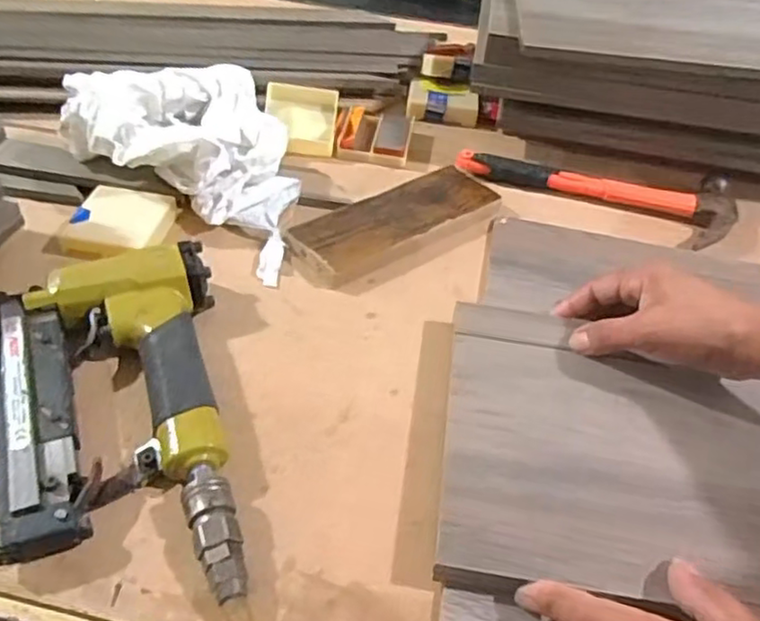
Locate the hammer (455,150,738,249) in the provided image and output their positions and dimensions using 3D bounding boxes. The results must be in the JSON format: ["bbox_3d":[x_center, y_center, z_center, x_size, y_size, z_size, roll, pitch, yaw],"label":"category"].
[{"bbox_3d":[0.197,-0.120,0.603,0.242,0.021,0.095,18,46,11],"label":"hammer"}]

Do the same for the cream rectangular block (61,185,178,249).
[{"bbox_3d":[-0.199,-0.068,0.512,0.069,0.019,0.064,9,45,3],"label":"cream rectangular block"}]

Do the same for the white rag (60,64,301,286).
[{"bbox_3d":[-0.143,-0.146,0.546,0.228,0.076,0.163,23,47,16],"label":"white rag"}]

